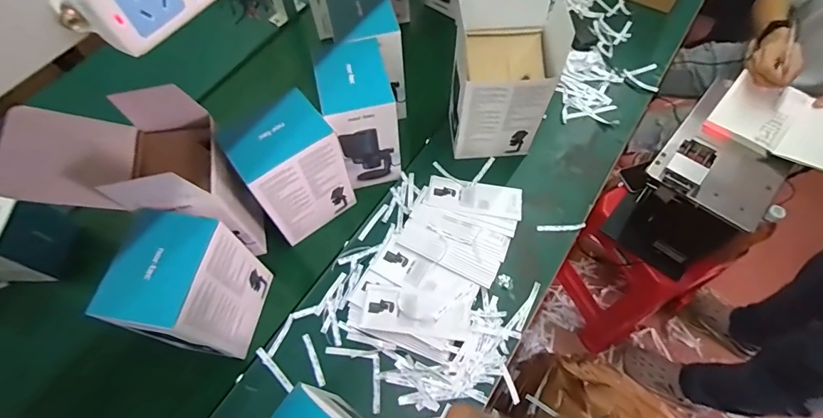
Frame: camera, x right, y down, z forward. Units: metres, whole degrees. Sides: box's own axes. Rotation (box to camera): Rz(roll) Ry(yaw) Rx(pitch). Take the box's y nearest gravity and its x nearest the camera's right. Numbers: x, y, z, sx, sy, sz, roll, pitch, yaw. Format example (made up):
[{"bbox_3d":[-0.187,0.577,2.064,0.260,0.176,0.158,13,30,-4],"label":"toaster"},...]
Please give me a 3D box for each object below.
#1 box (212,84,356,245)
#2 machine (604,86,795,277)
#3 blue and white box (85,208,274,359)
[{"bbox_3d":[-0.198,-0.056,0.724,0.146,0.239,0.094,-35,67,-17],"label":"box"},{"bbox_3d":[0.658,-0.041,0.980,0.225,0.336,0.321,39,69,19],"label":"machine"},{"bbox_3d":[-0.323,0.123,0.629,0.121,0.221,0.155,9,62,6],"label":"blue and white box"}]

